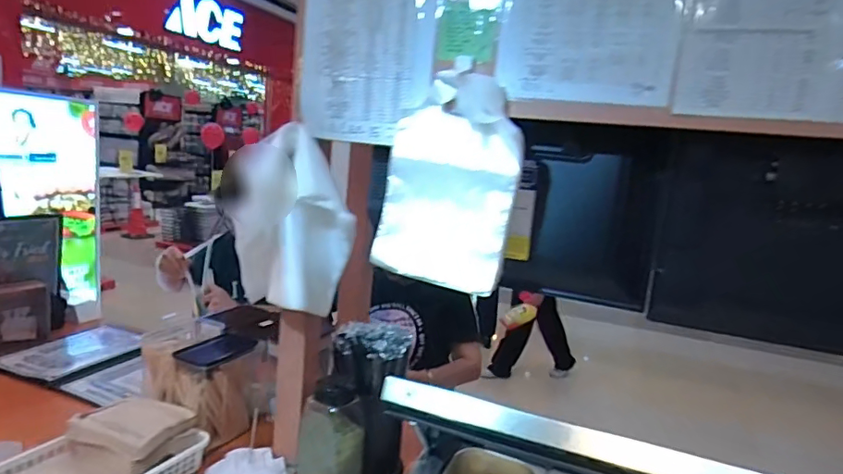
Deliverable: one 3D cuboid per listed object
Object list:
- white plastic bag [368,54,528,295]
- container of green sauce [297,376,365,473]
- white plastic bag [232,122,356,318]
[{"bbox_3d":[0.039,-0.074,0.715,0.185,0.267,0.060,8,10,14],"label":"white plastic bag"},{"bbox_3d":[-0.141,0.330,0.835,0.075,0.178,0.076,10,11,27],"label":"container of green sauce"},{"bbox_3d":[-0.197,-0.025,0.828,0.175,0.267,0.085,3,10,-14],"label":"white plastic bag"}]

